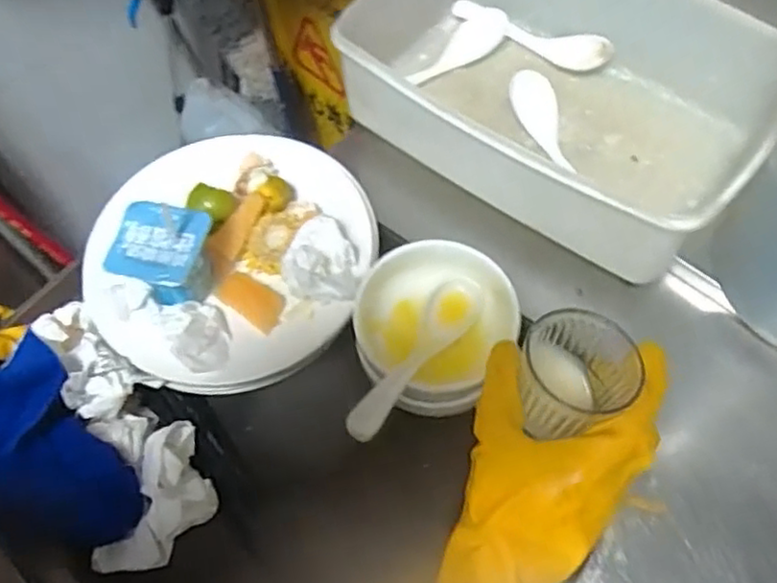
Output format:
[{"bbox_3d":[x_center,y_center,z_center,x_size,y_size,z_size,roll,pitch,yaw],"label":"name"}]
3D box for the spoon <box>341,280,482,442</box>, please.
[{"bbox_3d":[0.021,0.040,0.445,0.036,0.026,0.167,23,35,17],"label":"spoon"}]

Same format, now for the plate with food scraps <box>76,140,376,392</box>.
[{"bbox_3d":[-0.128,-0.041,0.519,0.214,0.088,0.220,-1,54,1],"label":"plate with food scraps"}]

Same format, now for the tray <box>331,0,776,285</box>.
[{"bbox_3d":[0.144,-0.179,0.569,0.331,0.117,0.235,30,61,21],"label":"tray"}]

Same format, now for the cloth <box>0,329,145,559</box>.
[{"bbox_3d":[-0.247,0.121,0.449,0.104,0.023,0.147,-34,85,-14],"label":"cloth"}]

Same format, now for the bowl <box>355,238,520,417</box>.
[{"bbox_3d":[0.028,0.023,0.475,0.112,0.056,0.118,-1,54,1],"label":"bowl"}]

